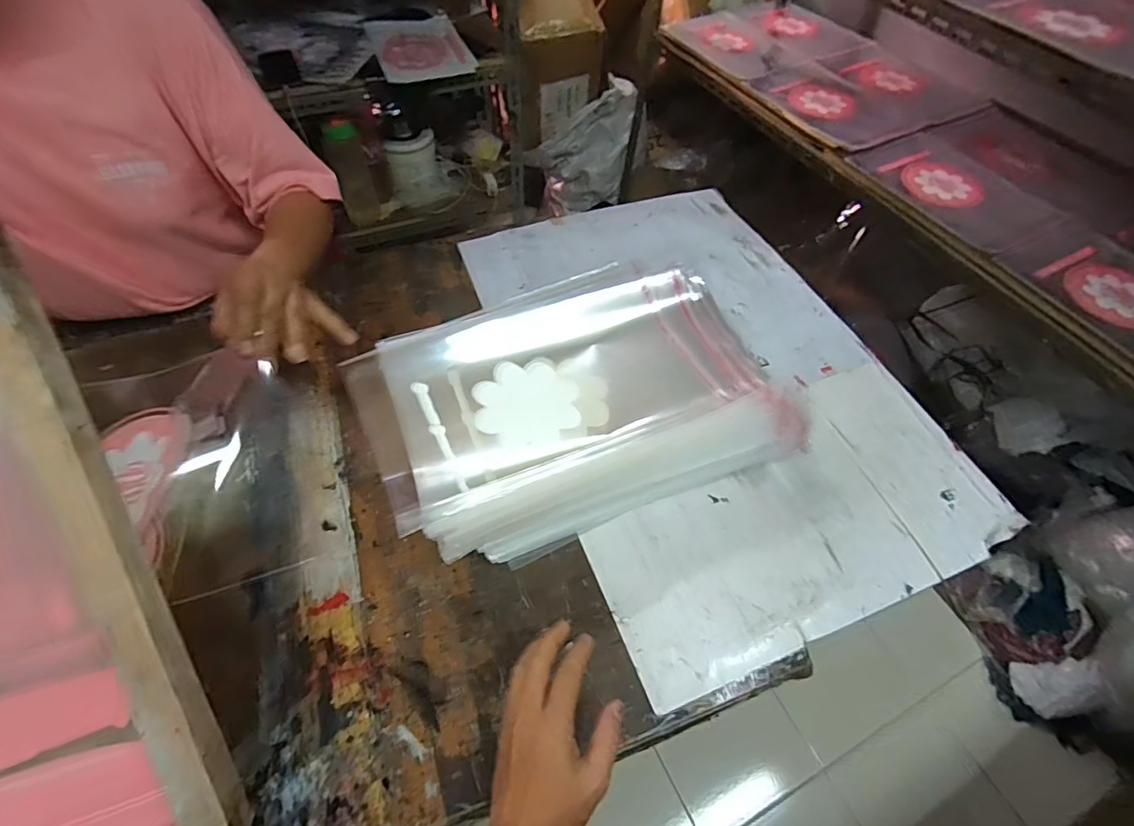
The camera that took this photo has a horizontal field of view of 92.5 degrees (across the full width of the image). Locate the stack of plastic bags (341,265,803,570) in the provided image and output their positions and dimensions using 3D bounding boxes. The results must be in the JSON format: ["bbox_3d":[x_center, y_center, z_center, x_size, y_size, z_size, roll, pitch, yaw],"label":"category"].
[{"bbox_3d":[0.007,-0.017,0.619,0.443,0.084,0.277,-17,58,-13],"label":"stack of plastic bags"}]

